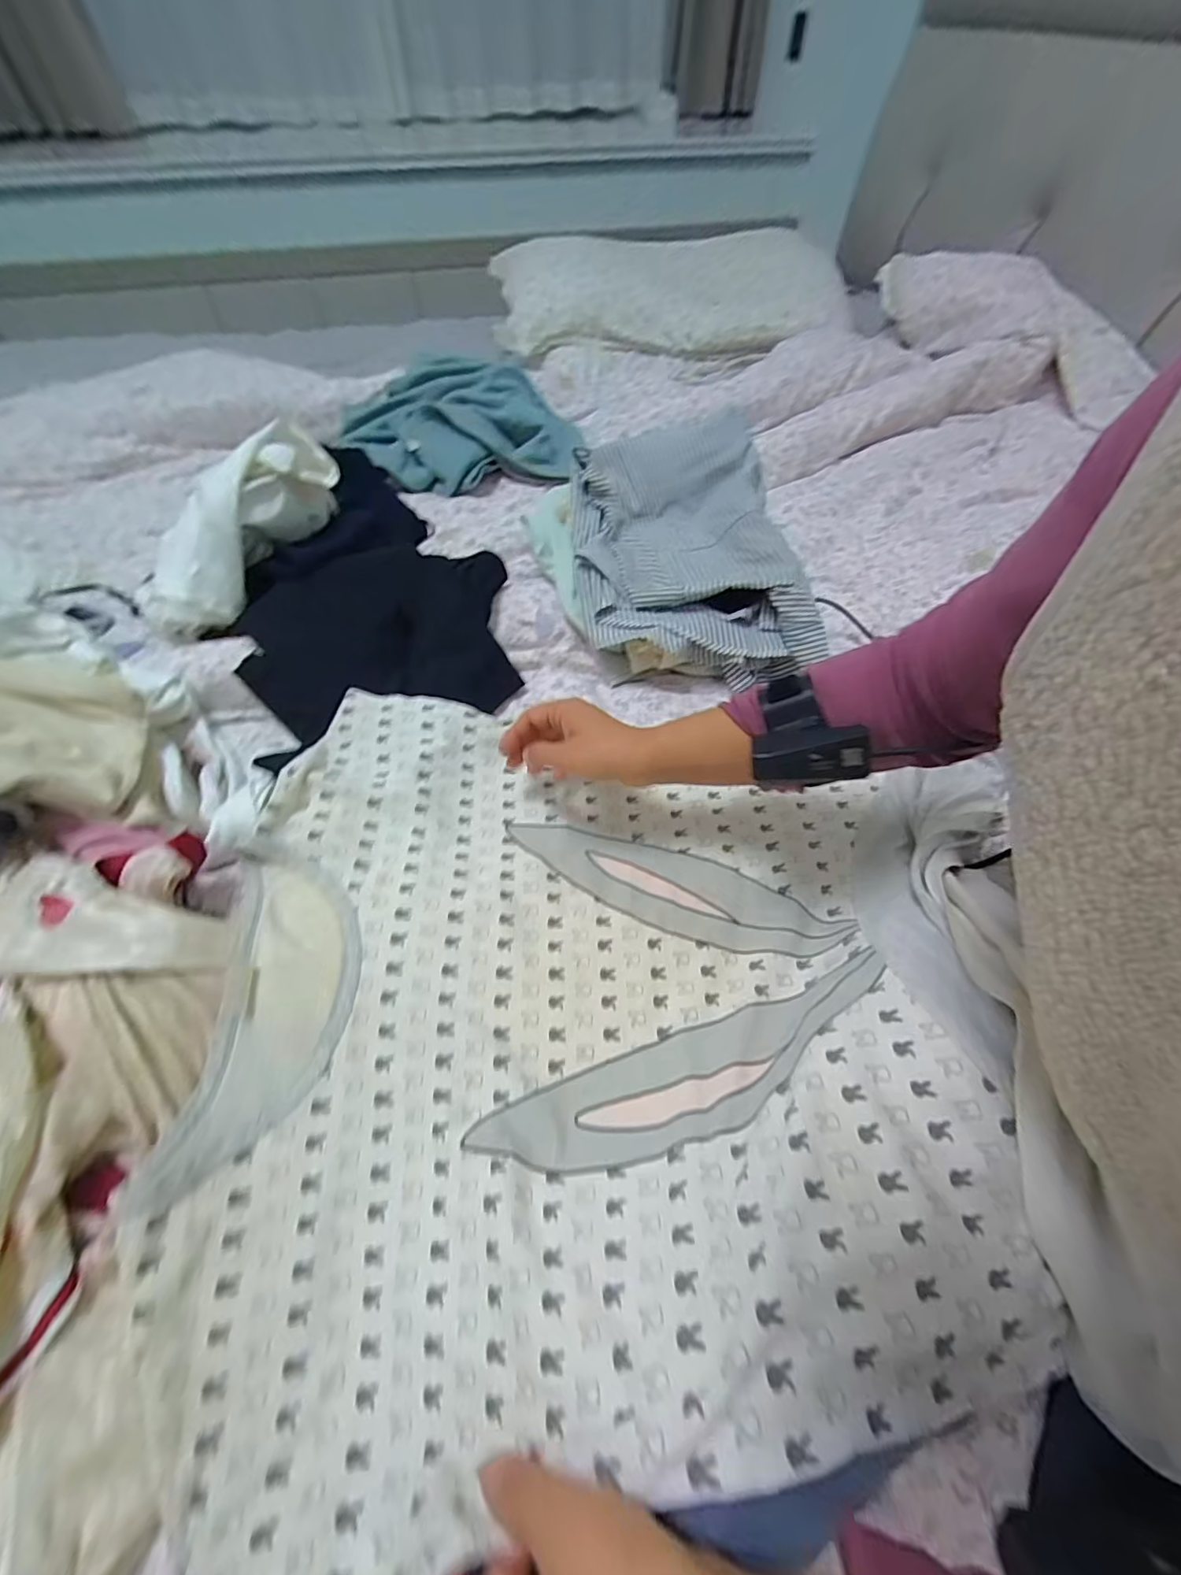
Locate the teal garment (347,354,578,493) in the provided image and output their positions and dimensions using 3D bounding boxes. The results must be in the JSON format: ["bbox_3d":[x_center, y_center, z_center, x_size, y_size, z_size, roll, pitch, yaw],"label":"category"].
[{"bbox_3d":[-0.196,-0.563,0.828,0.357,0.081,0.242,-9,56,-6],"label":"teal garment"}]

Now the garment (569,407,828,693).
[{"bbox_3d":[0.101,-0.257,0.604,0.231,0.134,0.303,-9,56,-6],"label":"garment"}]

